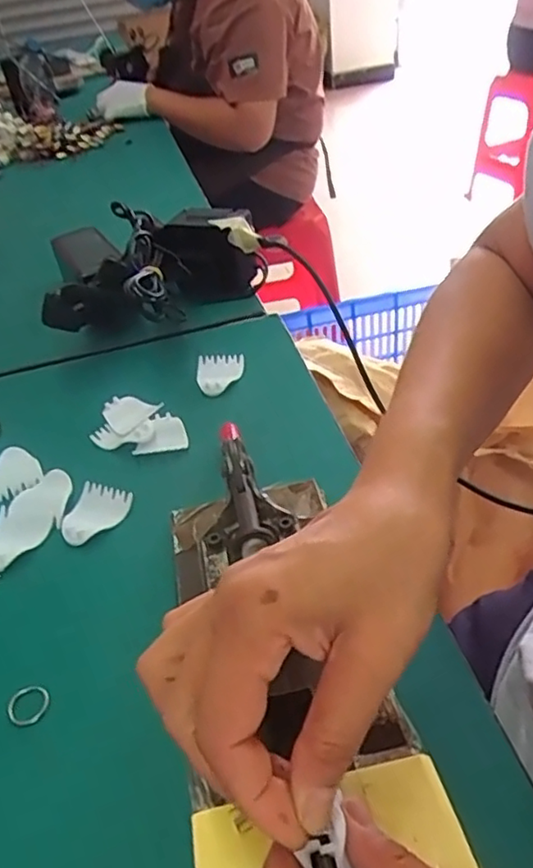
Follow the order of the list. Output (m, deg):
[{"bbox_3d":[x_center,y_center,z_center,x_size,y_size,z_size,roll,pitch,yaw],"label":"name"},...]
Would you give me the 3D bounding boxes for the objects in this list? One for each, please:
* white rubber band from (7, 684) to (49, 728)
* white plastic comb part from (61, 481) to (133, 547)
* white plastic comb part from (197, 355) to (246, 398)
[{"bbox_3d":[-0.123,0.140,0.333,0.019,0.006,0.021,-4,39,4],"label":"white rubber band"},{"bbox_3d":[-0.115,0.054,0.432,0.039,0.007,0.047,5,40,15],"label":"white plastic comb part"},{"bbox_3d":[-0.039,-0.051,0.542,0.040,0.007,0.046,-2,47,3],"label":"white plastic comb part"}]

